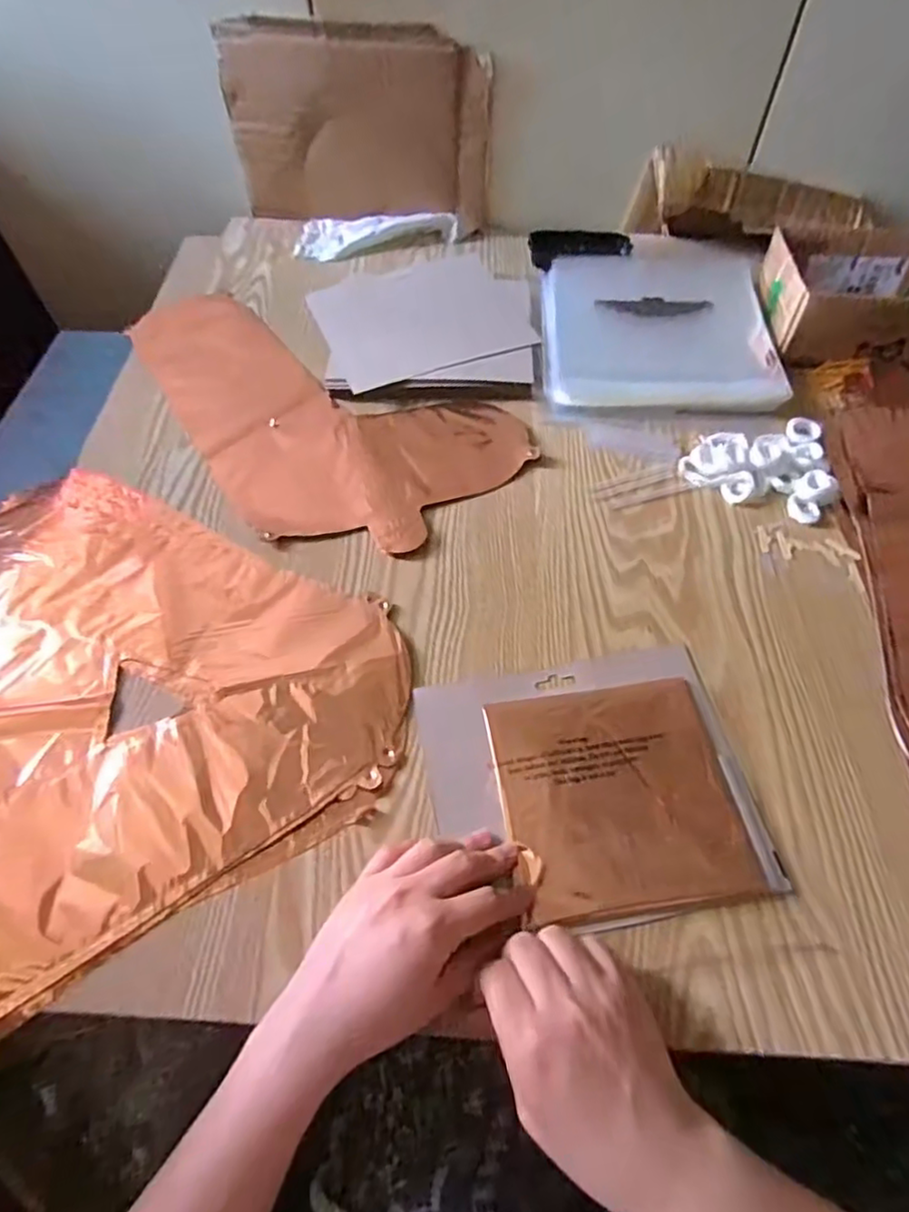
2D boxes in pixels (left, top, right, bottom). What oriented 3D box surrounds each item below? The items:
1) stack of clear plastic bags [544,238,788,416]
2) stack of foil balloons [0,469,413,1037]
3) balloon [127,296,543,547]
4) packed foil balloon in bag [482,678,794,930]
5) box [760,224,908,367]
[{"bbox_3d":[0.196,-0.286,0.629,0.213,0.024,0.263,2,58,2],"label":"stack of clear plastic bags"},{"bbox_3d":[-0.254,0.037,0.436,0.366,0.015,0.380,-29,62,-16],"label":"stack of foil balloons"},{"bbox_3d":[-0.145,-0.194,0.591,0.223,0.009,0.403,-40,65,-21],"label":"balloon"},{"bbox_3d":[0.106,0.115,0.389,0.151,0.010,0.137,-8,58,-4],"label":"packed foil balloon in bag"},{"bbox_3d":[0.412,-0.309,0.621,0.193,0.052,0.151,4,58,4],"label":"box"}]

